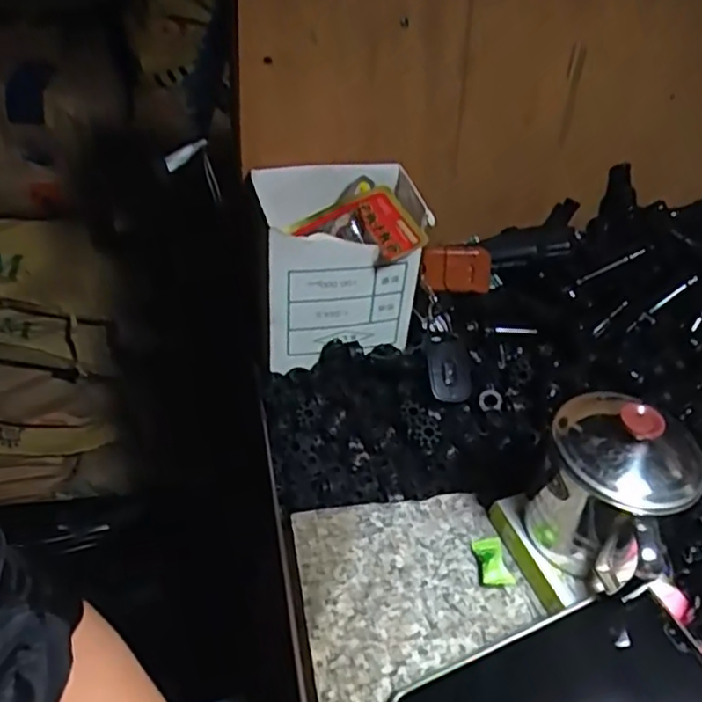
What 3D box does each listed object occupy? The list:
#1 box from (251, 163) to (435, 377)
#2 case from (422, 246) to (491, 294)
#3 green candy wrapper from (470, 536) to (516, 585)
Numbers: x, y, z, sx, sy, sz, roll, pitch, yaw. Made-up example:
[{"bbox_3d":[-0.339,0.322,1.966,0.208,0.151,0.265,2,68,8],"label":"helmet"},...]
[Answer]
[{"bbox_3d":[-0.008,-0.065,0.523,0.132,0.127,0.095,1,40,-4],"label":"box"},{"bbox_3d":[0.086,-0.068,0.545,0.053,0.032,0.025,8,40,4],"label":"case"},{"bbox_3d":[0.088,0.130,0.415,0.021,0.013,0.033,-2,40,-7],"label":"green candy wrapper"}]

